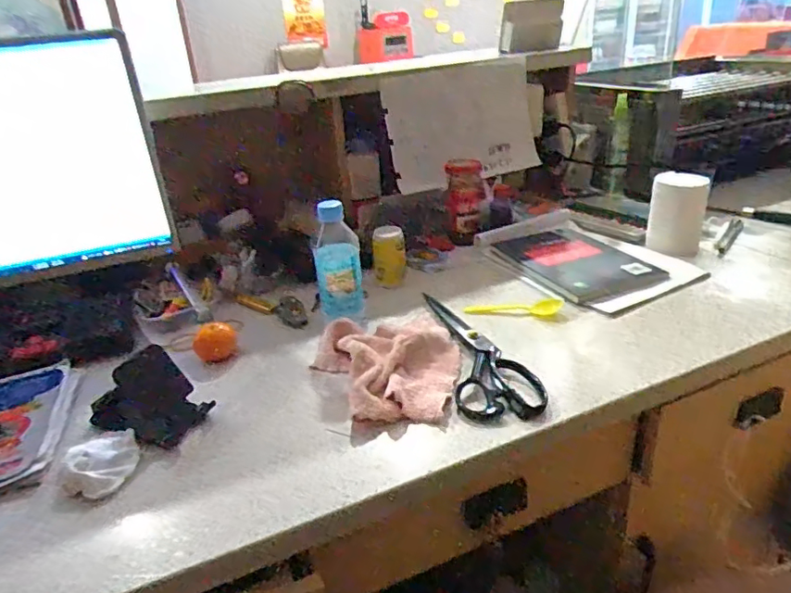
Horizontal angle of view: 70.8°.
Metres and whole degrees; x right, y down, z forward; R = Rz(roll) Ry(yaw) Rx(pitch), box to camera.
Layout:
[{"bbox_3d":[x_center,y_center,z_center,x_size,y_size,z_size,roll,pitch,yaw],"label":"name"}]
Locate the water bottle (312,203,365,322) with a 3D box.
[{"bbox_3d":[-0.075,-0.043,0.729,0.061,0.147,0.048,-8,26,-6],"label":"water bottle"}]

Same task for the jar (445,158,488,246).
[{"bbox_3d":[0.125,-0.168,0.978,0.064,0.141,0.060,-4,26,2],"label":"jar"}]

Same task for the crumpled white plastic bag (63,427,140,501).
[{"bbox_3d":[-0.288,0.167,0.547,0.068,0.030,0.070,-20,30,-29],"label":"crumpled white plastic bag"}]

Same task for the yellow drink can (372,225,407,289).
[{"bbox_3d":[-0.009,-0.059,0.844,0.049,0.080,0.056,-4,26,3],"label":"yellow drink can"}]

